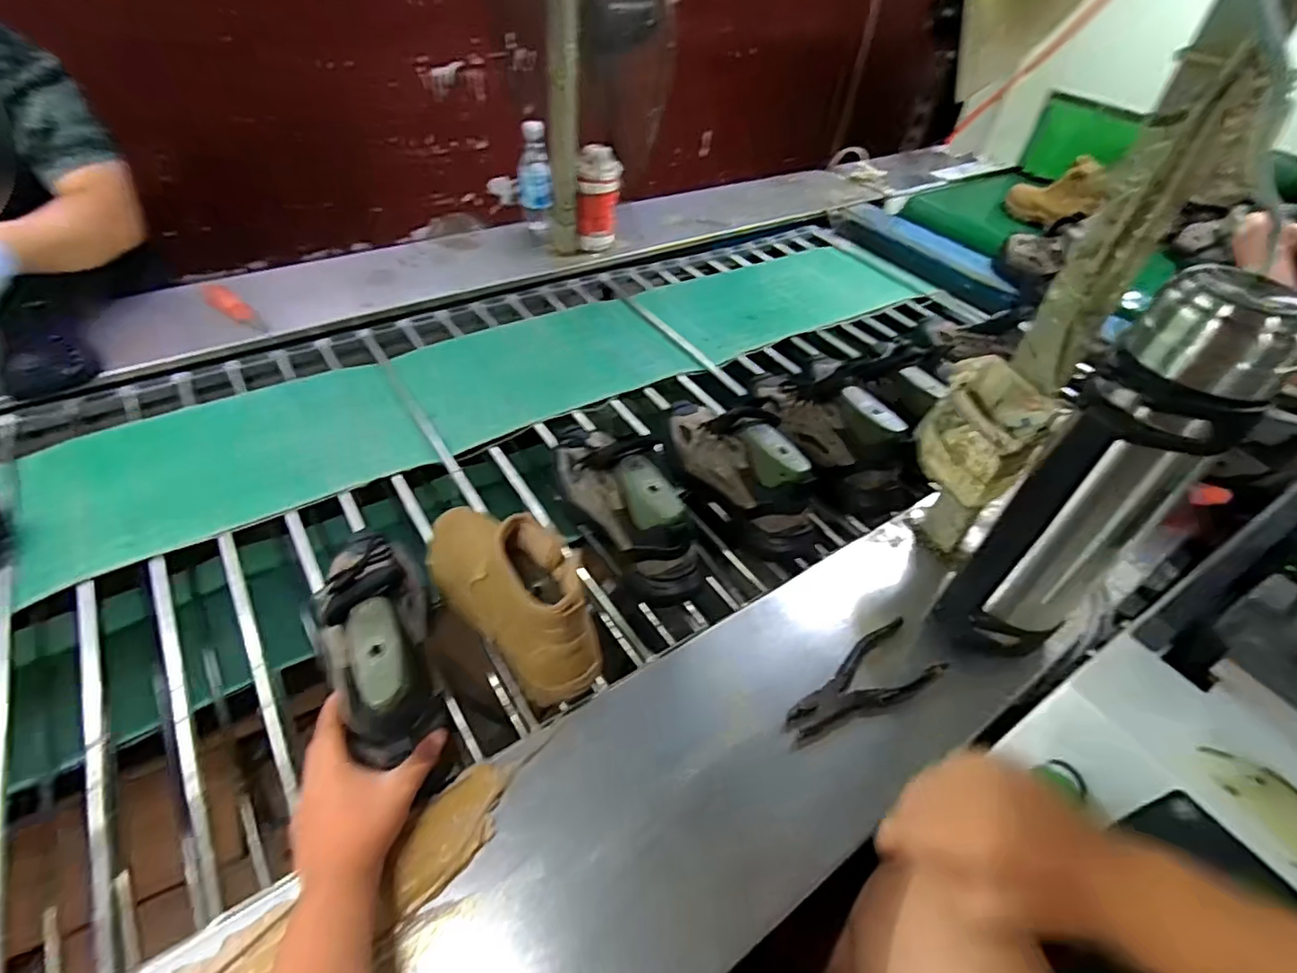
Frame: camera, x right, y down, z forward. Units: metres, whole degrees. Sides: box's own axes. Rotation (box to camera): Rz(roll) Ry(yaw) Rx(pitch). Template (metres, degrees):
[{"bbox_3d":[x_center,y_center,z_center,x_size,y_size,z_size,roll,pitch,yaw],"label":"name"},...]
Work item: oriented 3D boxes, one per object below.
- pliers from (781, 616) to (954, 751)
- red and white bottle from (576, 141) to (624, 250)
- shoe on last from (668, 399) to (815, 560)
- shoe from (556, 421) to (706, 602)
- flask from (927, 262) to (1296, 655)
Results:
[{"bbox_3d":[0.209,0.199,0.633,0.188,0.025,0.072,-16,50,-20],"label":"pliers"},{"bbox_3d":[-0.102,-0.601,1.287,0.095,0.186,0.086,-2,47,-7],"label":"red and white bottle"},{"bbox_3d":[0.109,-0.037,0.832,0.092,0.148,0.288,-20,52,-23],"label":"shoe on last"},{"bbox_3d":[-0.023,0.009,0.752,0.098,0.121,0.261,-23,53,-25],"label":"shoe"},{"bbox_3d":[0.407,0.013,0.570,0.121,0.405,0.110,34,49,29],"label":"flask"}]

